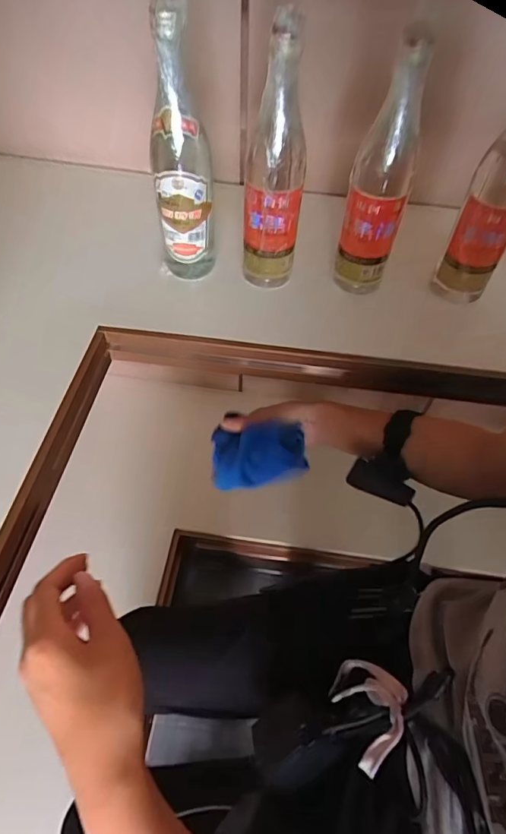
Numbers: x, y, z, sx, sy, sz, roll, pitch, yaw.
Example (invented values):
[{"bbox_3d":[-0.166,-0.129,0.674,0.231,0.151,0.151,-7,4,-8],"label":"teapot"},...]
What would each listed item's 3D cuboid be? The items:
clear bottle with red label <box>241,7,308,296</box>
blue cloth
[{"bbox_3d":[0.023,-0.271,0.500,0.065,0.264,0.069,3,55,-1],"label":"clear bottle with red label"},{"bbox_3d":[0.007,0.049,0.570,0.115,0.023,0.075,-4,94,-1],"label":"blue cloth"}]

